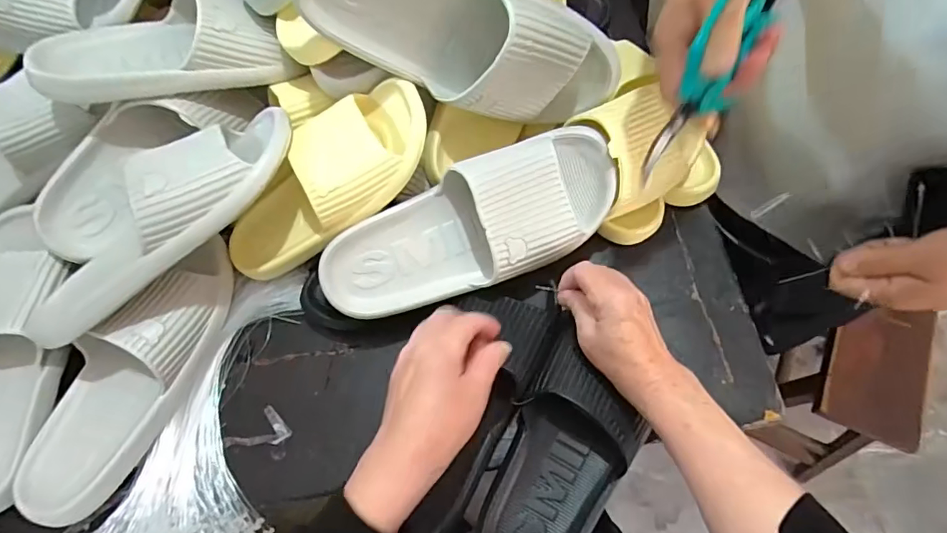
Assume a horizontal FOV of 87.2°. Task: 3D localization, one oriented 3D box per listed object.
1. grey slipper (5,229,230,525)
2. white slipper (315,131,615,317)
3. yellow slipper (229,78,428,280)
[{"bbox_3d":[-0.325,0.088,0.458,0.112,0.065,0.272,21,70,10],"label":"grey slipper"},{"bbox_3d":[-0.004,-0.035,0.455,0.276,0.080,0.108,-21,97,-2],"label":"white slipper"},{"bbox_3d":[-0.149,-0.076,0.468,0.242,0.060,0.103,-34,67,24],"label":"yellow slipper"}]

